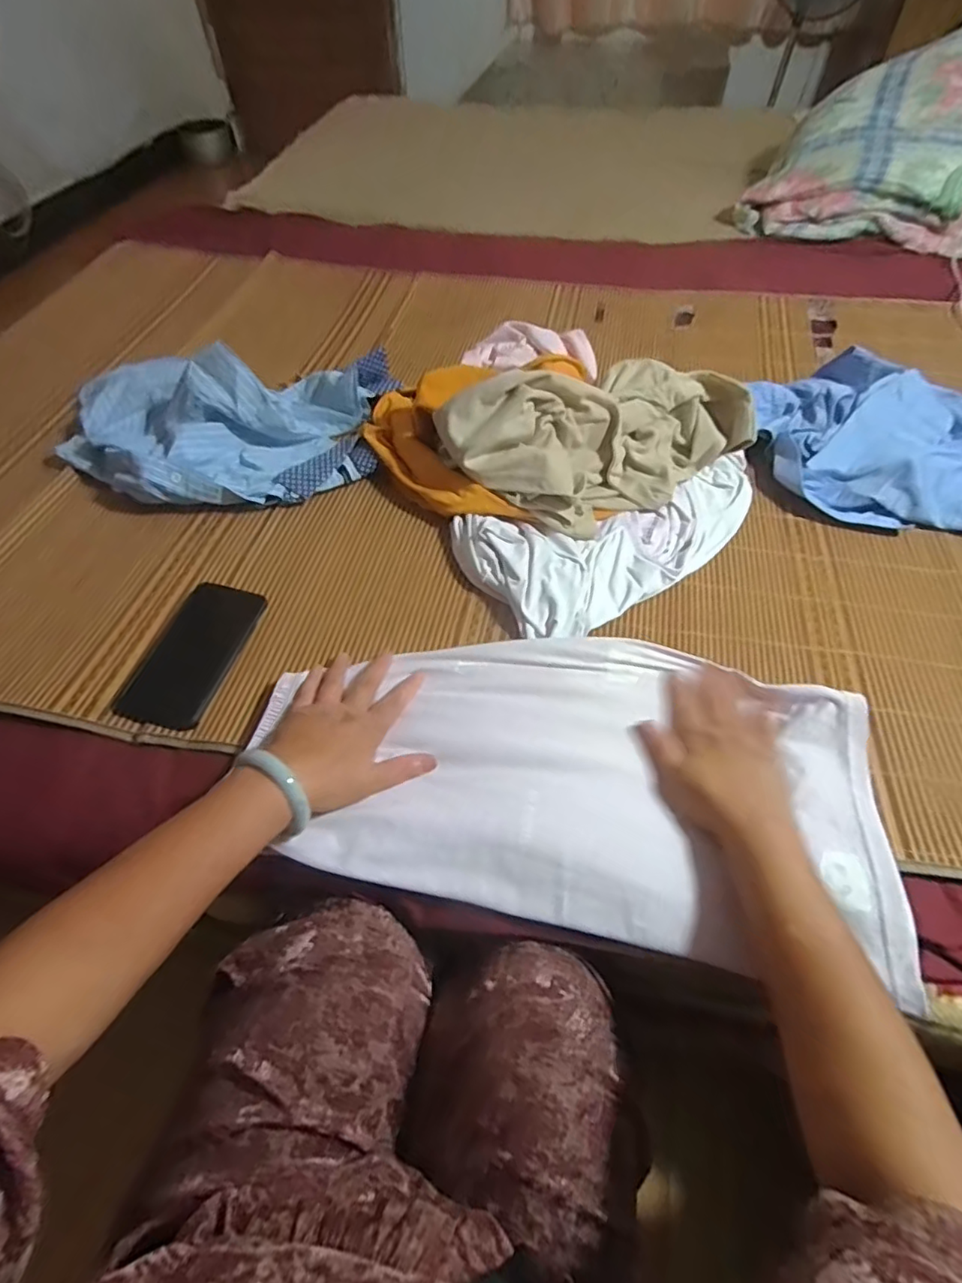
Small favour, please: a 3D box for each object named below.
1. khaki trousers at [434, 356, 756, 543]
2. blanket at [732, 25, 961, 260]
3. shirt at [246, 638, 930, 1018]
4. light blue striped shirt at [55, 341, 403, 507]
[{"bbox_3d":[0.157,-0.255,0.703,0.379,0.129,0.168,-23,56,-16],"label":"khaki trousers"},{"bbox_3d":[0.820,-1.007,1.182,0.511,0.268,0.405,8,54,7],"label":"blanket"},{"bbox_3d":[0.074,0.105,0.510,0.523,0.030,0.261,11,53,9],"label":"shirt"},{"bbox_3d":[-0.336,-0.293,0.742,0.396,0.121,0.267,1,53,1],"label":"light blue striped shirt"}]

